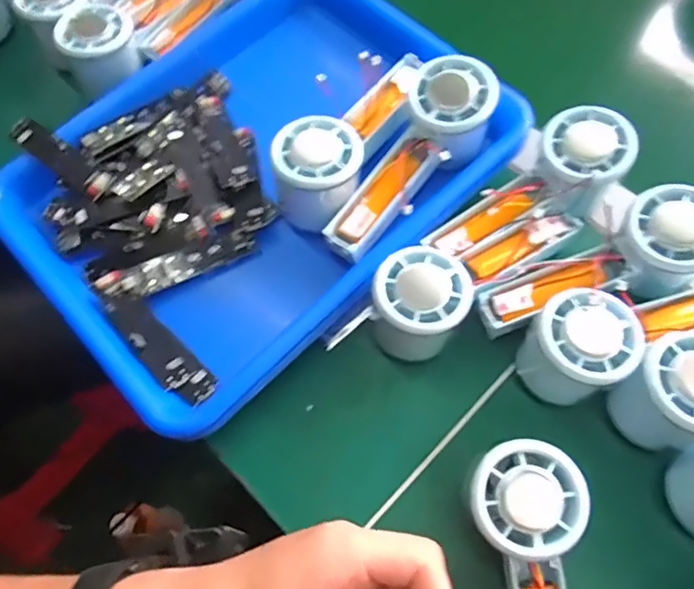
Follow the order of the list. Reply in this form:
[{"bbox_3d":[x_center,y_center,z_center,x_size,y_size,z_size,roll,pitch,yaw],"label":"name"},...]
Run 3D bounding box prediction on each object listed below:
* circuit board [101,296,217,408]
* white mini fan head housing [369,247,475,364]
[{"bbox_3d":[-0.126,0.034,0.367,0.097,0.009,0.025,43,74,8],"label":"circuit board"},{"bbox_3d":[0.047,0.009,0.362,0.056,0.063,0.055,-1,66,2],"label":"white mini fan head housing"}]

